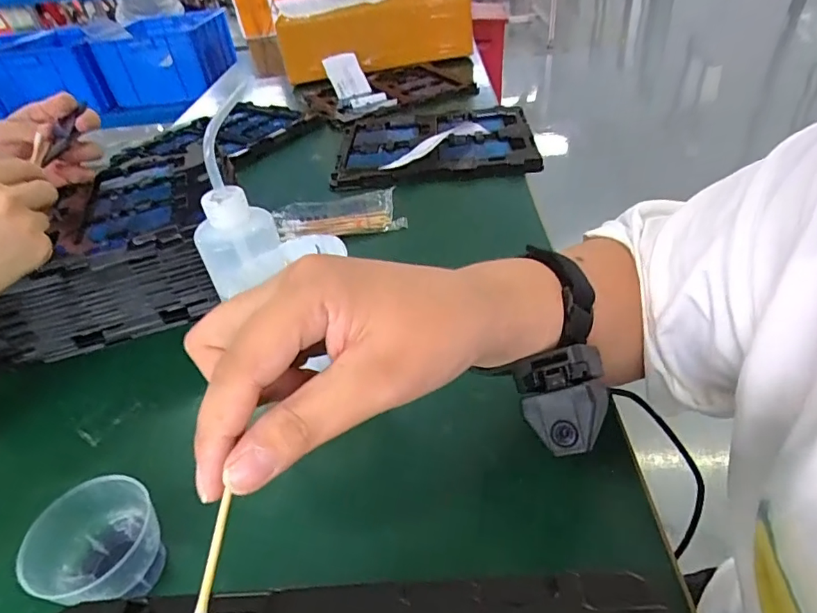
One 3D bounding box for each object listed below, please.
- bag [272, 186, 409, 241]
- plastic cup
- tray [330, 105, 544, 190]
[{"bbox_3d":[-0.076,-0.102,0.559,0.138,0.029,0.054,-9,39,-3],"label":"bag"},{"bbox_3d":[-0.172,0.134,0.282,0.059,0.049,0.063,-4,39,3],"label":"plastic cup"},{"bbox_3d":[0.036,-0.224,0.690,0.257,0.020,0.188,-4,39,4],"label":"tray"}]

